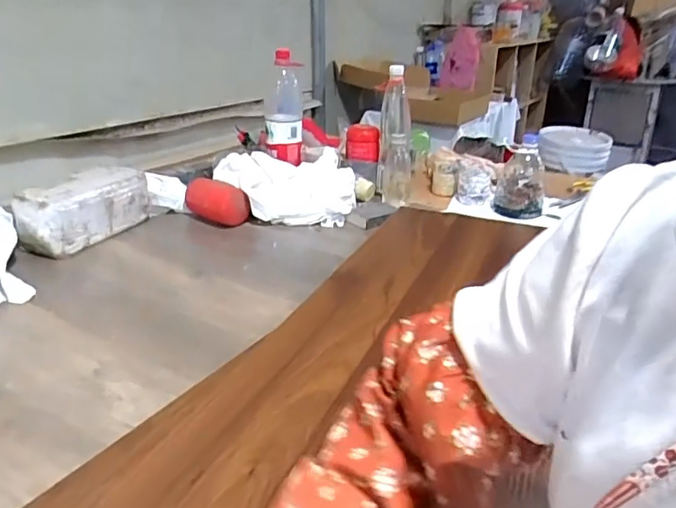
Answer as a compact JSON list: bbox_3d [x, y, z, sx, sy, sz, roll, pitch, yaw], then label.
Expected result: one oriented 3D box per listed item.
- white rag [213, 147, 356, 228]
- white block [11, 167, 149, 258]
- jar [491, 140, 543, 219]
[{"bbox_3d":[-0.108,-0.156,1.160,0.287,0.112,0.220,0,24,-4],"label":"white rag"},{"bbox_3d":[-0.470,-0.090,1.001,0.091,0.109,0.245,13,26,24],"label":"white block"},{"bbox_3d":[0.396,-0.160,1.145,0.100,0.147,0.100,11,25,19],"label":"jar"}]

